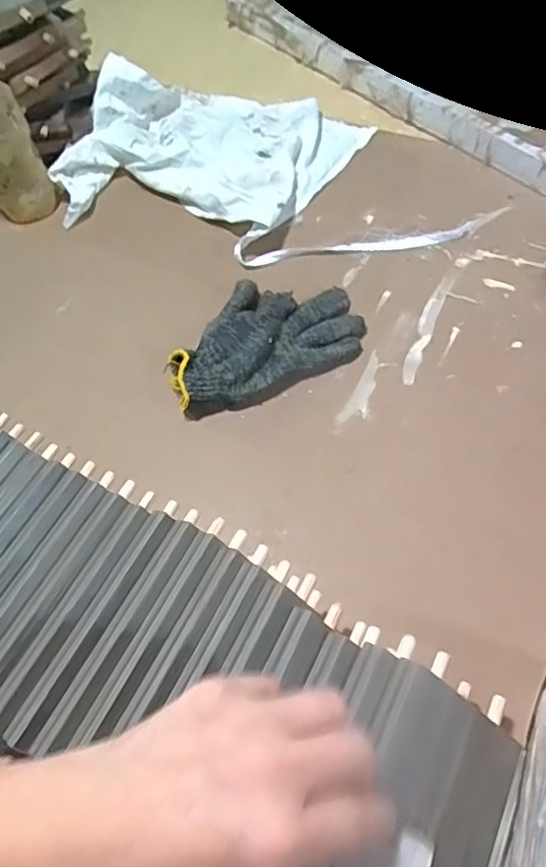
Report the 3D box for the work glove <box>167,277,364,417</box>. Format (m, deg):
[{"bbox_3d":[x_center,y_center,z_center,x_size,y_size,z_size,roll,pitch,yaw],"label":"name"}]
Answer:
[{"bbox_3d":[-0.013,-0.096,0.565,0.185,0.022,0.118,-22,59,-6],"label":"work glove"}]

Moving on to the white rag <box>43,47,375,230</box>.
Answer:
[{"bbox_3d":[-0.073,-0.351,0.707,0.331,0.057,0.276,14,61,13],"label":"white rag"}]

